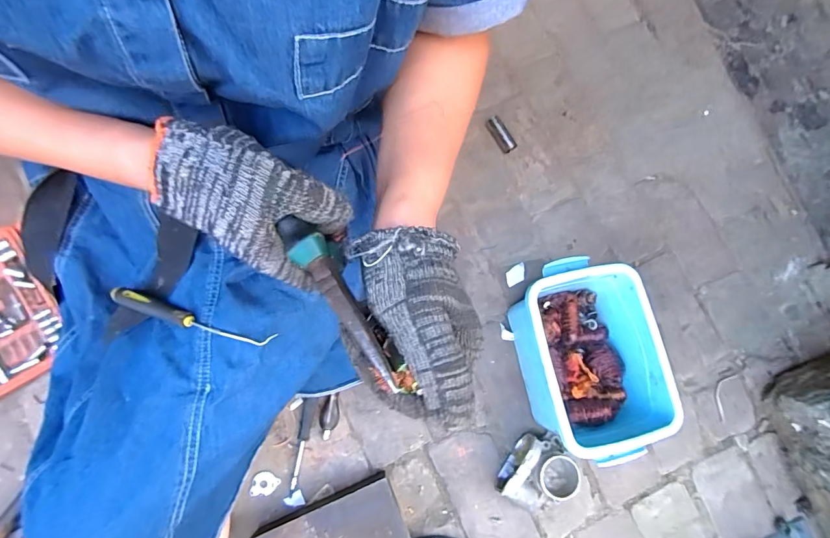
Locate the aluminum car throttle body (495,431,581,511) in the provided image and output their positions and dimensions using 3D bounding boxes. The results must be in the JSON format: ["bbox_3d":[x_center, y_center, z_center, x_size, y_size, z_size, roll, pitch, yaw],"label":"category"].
[{"bbox_3d":[0.207,0.336,0.697,0.100,0.064,0.124,34,76,3],"label":"aluminum car throttle body"}]

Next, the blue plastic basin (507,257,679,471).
[{"bbox_3d":[0.277,0.137,0.680,0.188,0.123,0.304,-6,79,-6],"label":"blue plastic basin"}]

